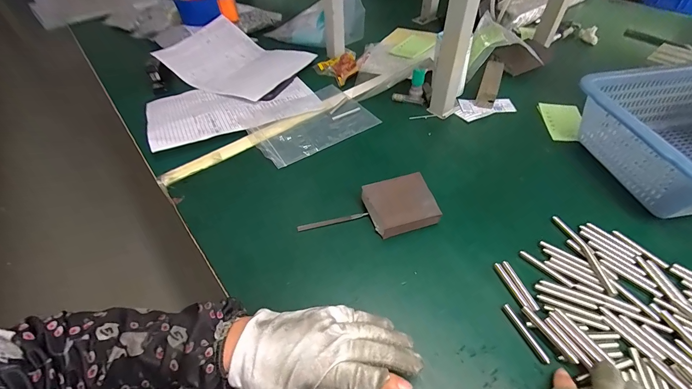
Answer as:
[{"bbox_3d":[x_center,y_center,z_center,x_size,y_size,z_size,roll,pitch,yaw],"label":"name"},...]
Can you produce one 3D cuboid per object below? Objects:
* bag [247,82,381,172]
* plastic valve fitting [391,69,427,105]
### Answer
[{"bbox_3d":[-0.061,-0.128,0.539,0.200,0.012,0.143,-30,54,-21],"label":"bag"},{"bbox_3d":[0.115,-0.196,0.570,0.057,0.053,0.028,6,49,8],"label":"plastic valve fitting"}]

